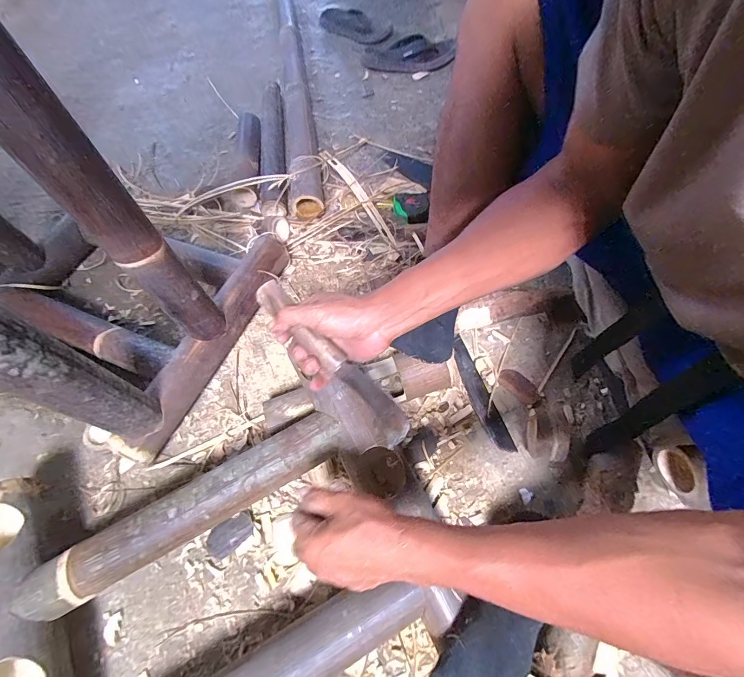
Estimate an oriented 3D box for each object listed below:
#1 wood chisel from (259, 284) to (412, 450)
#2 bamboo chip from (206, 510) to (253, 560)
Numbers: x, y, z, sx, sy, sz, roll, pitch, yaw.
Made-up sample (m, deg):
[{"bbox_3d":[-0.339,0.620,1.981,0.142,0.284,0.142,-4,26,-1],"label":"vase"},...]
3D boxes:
[{"bbox_3d":[-0.043,0.027,0.417,0.237,0.043,0.028,46,70,0],"label":"wood chisel"},{"bbox_3d":[-0.204,0.280,0.524,0.070,0.008,0.041,-35,64,-16],"label":"bamboo chip"}]

